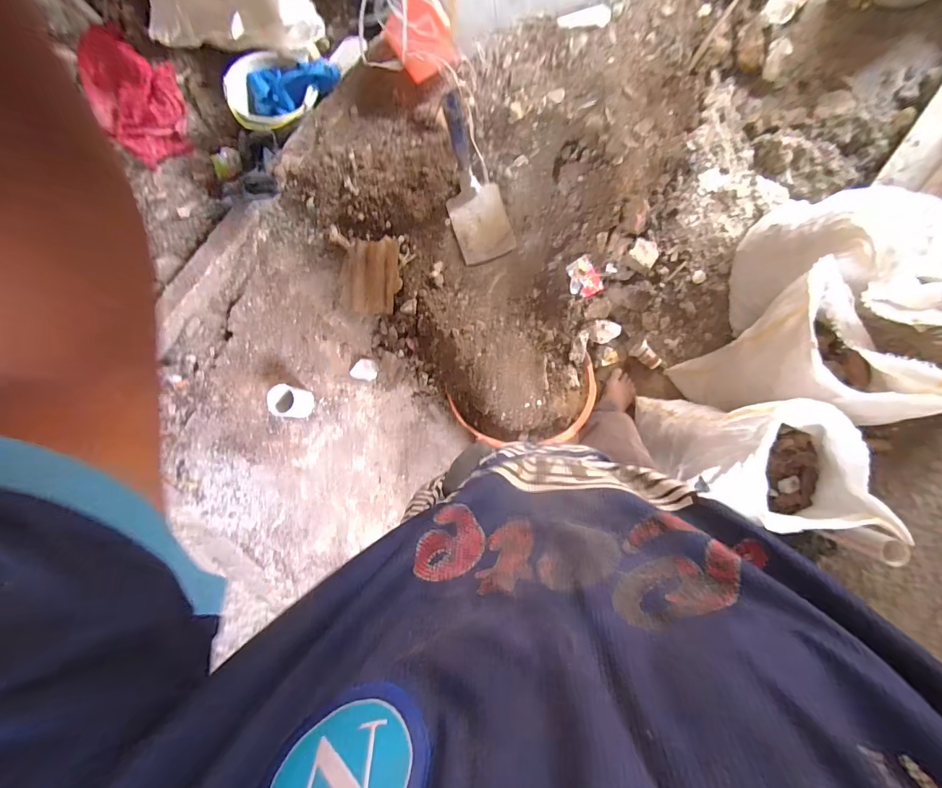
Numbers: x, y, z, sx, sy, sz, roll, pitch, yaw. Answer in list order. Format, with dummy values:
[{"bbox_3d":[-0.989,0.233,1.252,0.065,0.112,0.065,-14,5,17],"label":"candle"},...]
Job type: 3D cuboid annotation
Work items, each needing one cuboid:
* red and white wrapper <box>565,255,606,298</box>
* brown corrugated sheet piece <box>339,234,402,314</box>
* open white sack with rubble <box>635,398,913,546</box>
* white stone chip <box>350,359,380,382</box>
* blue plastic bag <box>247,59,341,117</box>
[{"bbox_3d":[0.343,-0.353,1.282,0.090,0.014,0.117,-28,103,7],"label":"red and white wrapper"},{"bbox_3d":[-0.328,-0.383,1.370,0.214,0.021,0.227,8,106,16],"label":"brown corrugated sheet piece"},{"bbox_3d":[0.634,0.139,0.991,0.309,0.543,0.245,5,87,5],"label":"open white sack with rubble"},{"bbox_3d":[-0.364,-0.084,1.441,0.083,0.026,0.072,12,88,6],"label":"white stone chip"},{"bbox_3d":[-0.549,-0.939,1.282,0.297,0.045,0.137,-16,85,4],"label":"blue plastic bag"}]

